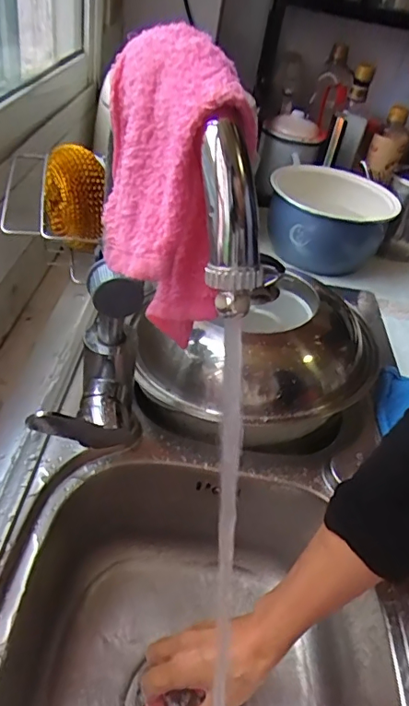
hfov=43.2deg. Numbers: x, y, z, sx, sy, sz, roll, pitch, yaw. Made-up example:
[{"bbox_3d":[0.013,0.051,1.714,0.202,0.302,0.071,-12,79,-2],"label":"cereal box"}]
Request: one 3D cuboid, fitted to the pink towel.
[{"bbox_3d":[-0.017,-0.081,0.272,0.061,0.142,0.096,-3,41,-17],"label":"pink towel"}]

